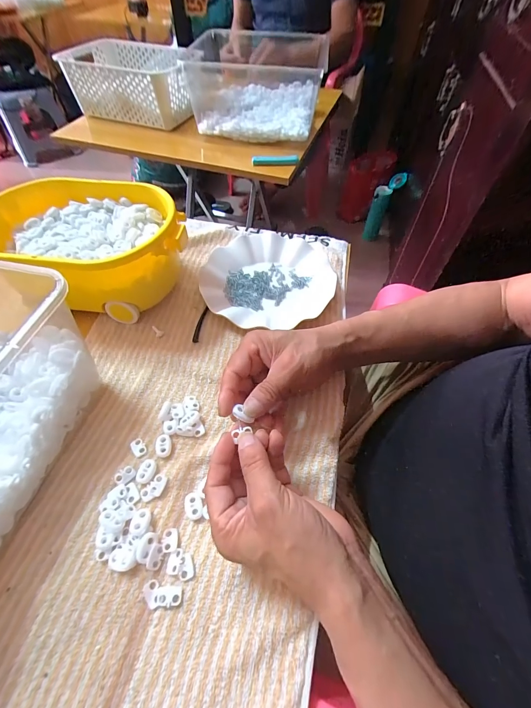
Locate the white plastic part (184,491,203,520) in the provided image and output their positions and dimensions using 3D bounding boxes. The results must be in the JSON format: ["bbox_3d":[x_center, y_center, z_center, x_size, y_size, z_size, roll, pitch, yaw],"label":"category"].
[{"bbox_3d":[-0.065,0.138,0.283,0.015,0.005,0.023,-12,57,-9],"label":"white plastic part"}]

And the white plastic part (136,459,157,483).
[{"bbox_3d":[-0.114,0.112,0.297,0.016,0.004,0.022,17,57,11],"label":"white plastic part"}]

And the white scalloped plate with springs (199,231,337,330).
[{"bbox_3d":[0.003,-0.113,0.443,0.178,0.022,0.164,0,56,0],"label":"white scalloped plate with springs"}]

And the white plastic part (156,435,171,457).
[{"bbox_3d":[-0.103,0.092,0.312,0.015,0.006,0.023,-8,56,-6],"label":"white plastic part"}]

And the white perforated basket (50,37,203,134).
[{"bbox_3d":[-0.321,-0.679,0.782,0.336,0.108,0.216,23,58,15],"label":"white perforated basket"}]

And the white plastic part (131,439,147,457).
[{"bbox_3d":[-0.128,0.094,0.312,0.012,0.004,0.018,-30,61,-19],"label":"white plastic part"}]

